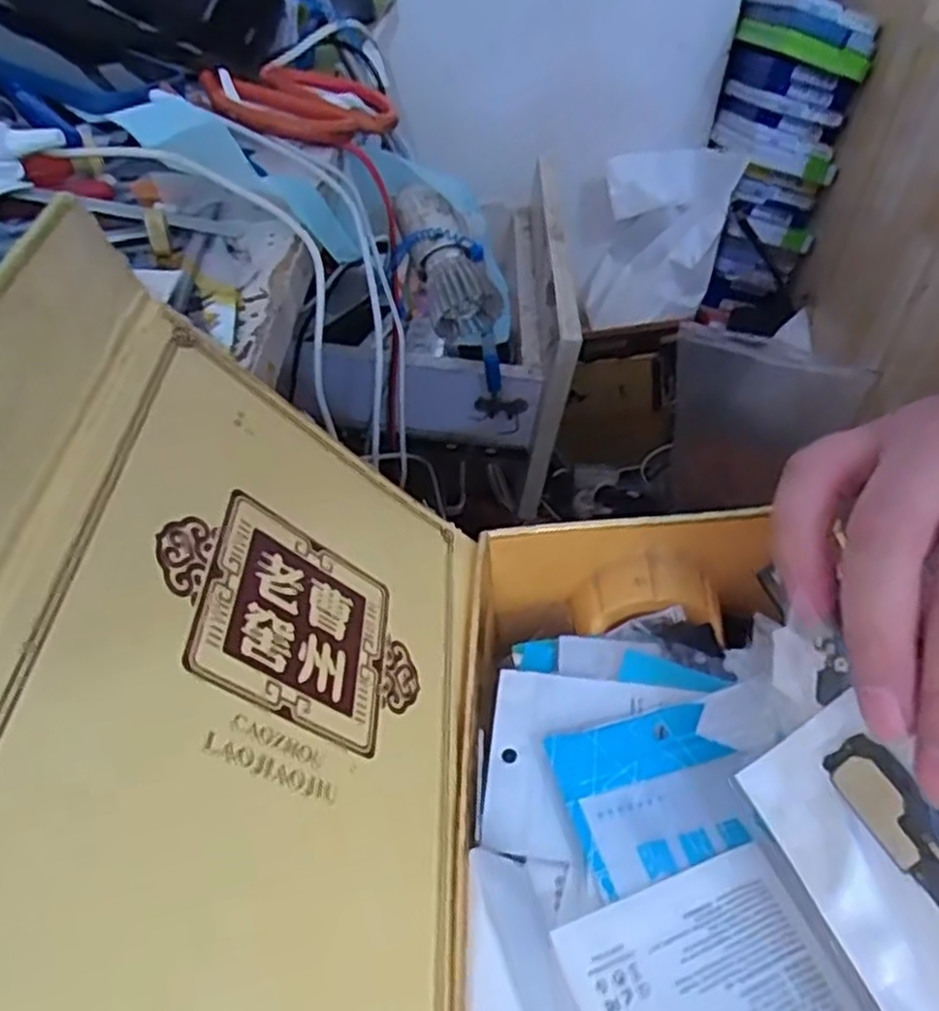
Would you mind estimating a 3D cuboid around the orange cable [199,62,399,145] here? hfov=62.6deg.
[{"bbox_3d":[-0.104,-0.249,0.473,0.105,0.022,0.121,-18,48,-20],"label":"orange cable"}]

